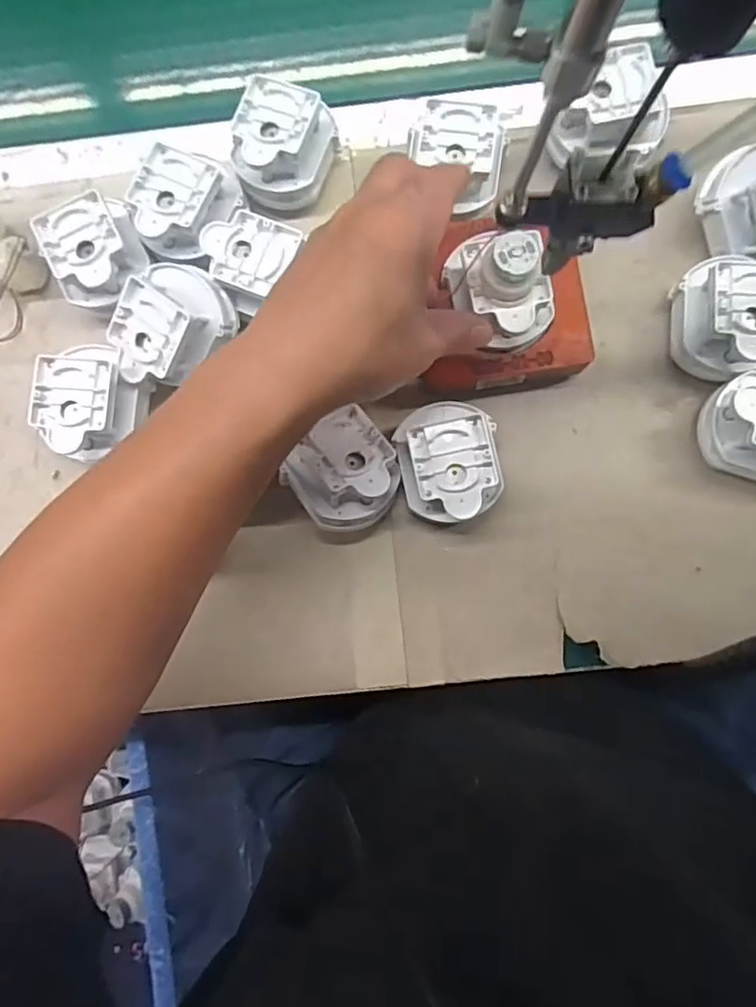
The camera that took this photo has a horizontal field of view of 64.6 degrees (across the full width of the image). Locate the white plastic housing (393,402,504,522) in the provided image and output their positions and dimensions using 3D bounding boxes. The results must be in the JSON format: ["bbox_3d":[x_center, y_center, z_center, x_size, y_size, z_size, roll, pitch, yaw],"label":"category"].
[{"bbox_3d":[0.042,-0.023,0.354,0.059,0.049,0.071,-14,84,-1],"label":"white plastic housing"}]

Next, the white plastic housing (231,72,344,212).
[{"bbox_3d":[-0.060,-0.221,0.379,0.059,0.050,0.061,17,84,3],"label":"white plastic housing"}]

